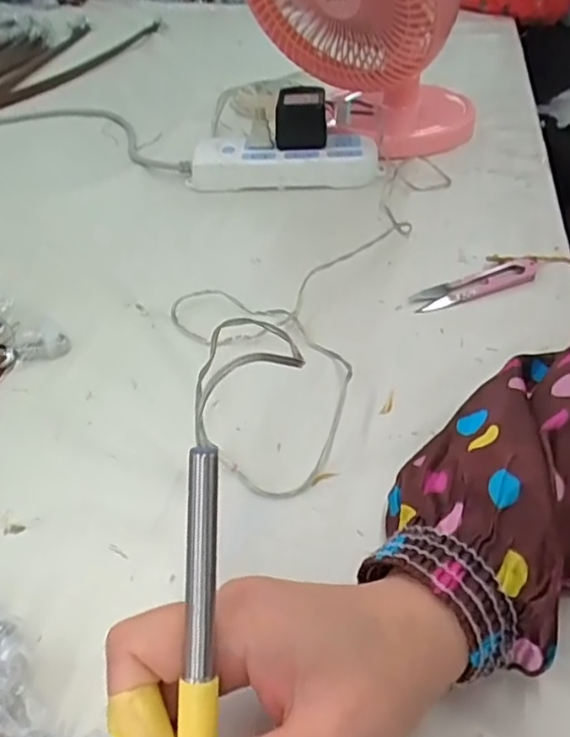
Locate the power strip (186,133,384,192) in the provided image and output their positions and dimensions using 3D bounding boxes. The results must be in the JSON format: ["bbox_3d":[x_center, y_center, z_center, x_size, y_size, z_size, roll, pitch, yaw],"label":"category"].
[{"bbox_3d":[0.001,-0.212,0.625,0.191,0.036,0.071,1,40,2],"label":"power strip"}]

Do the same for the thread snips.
[{"bbox_3d":[0.142,-0.063,0.453,0.099,0.017,0.024,-12,41,-13],"label":"thread snips"}]

